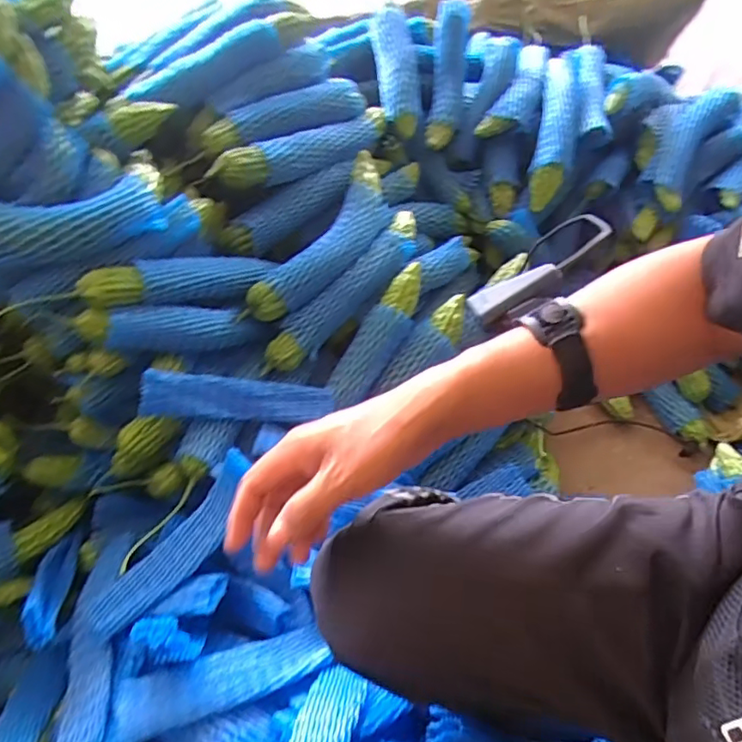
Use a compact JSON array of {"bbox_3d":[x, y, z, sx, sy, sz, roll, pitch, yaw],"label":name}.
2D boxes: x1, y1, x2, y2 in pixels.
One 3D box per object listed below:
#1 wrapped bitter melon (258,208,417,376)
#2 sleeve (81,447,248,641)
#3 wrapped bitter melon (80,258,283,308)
[{"bbox_3d":[-0.029,-0.111,0.783,0.055,0.068,0.311,33,63,25],"label":"wrapped bitter melon"},{"bbox_3d":[-0.215,0.187,0.612,0.065,0.034,0.228,36,64,26],"label":"sleeve"},{"bbox_3d":[-0.229,-0.113,0.697,0.256,0.045,0.047,-16,49,-42],"label":"wrapped bitter melon"}]

